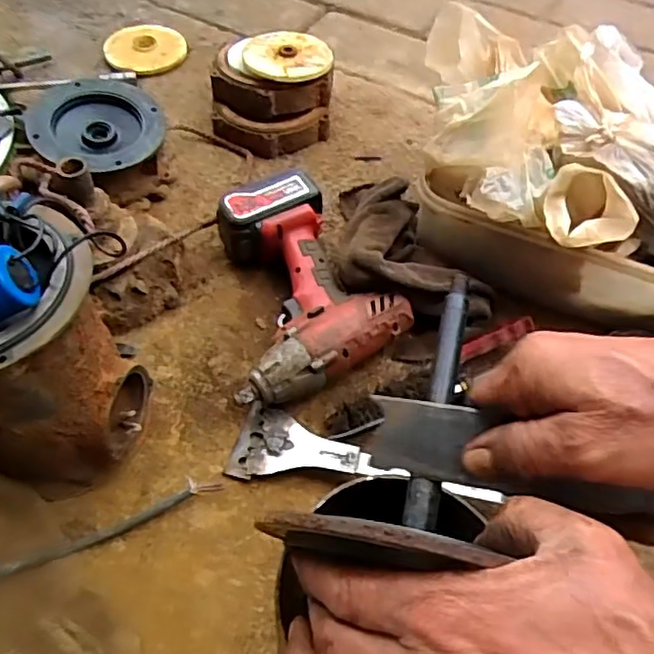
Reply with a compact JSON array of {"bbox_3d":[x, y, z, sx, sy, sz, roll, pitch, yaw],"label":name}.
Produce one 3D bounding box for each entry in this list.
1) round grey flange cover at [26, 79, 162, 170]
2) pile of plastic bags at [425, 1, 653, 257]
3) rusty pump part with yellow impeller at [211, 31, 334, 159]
[{"bbox_3d":[-0.251,-0.220,0.699,0.135,0.034,0.139,1,56,-1],"label":"round grey flange cover"},{"bbox_3d":[0.233,-0.187,0.603,0.267,0.113,0.269,-1,56,-3],"label":"pile of plastic bags"},{"bbox_3d":[-0.066,-0.279,0.771,0.139,0.089,0.118,-1,54,-2],"label":"rusty pump part with yellow impeller"}]

